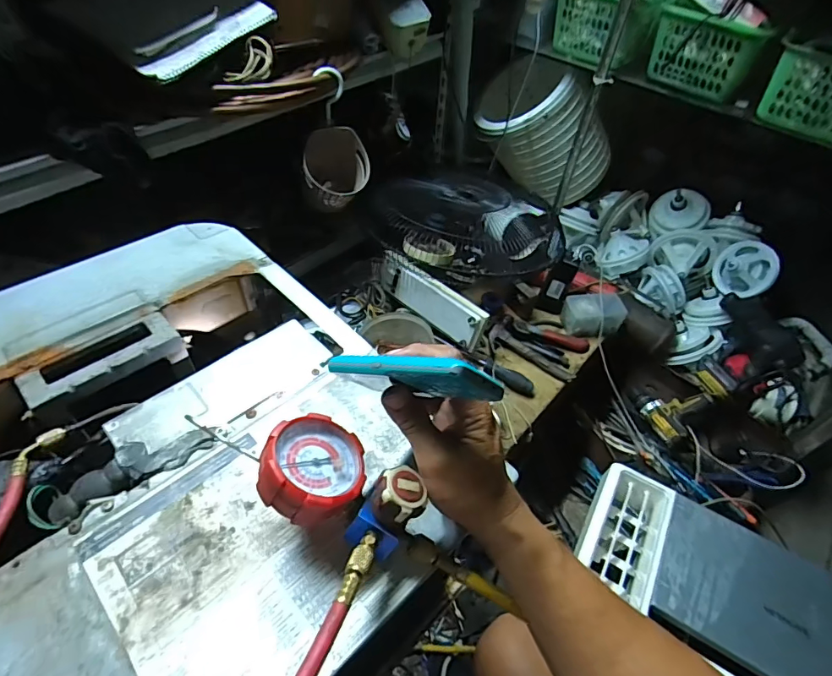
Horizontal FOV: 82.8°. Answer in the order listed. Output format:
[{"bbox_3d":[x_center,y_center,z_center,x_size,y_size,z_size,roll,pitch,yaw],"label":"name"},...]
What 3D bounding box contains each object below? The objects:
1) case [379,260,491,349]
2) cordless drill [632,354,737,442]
[{"bbox_3d":[0.033,-0.088,1.047,0.279,0.097,0.038,36,36,25],"label":"case"},{"bbox_3d":[0.690,0.154,1.197,0.061,0.223,0.152,21,35,-41],"label":"cordless drill"}]

